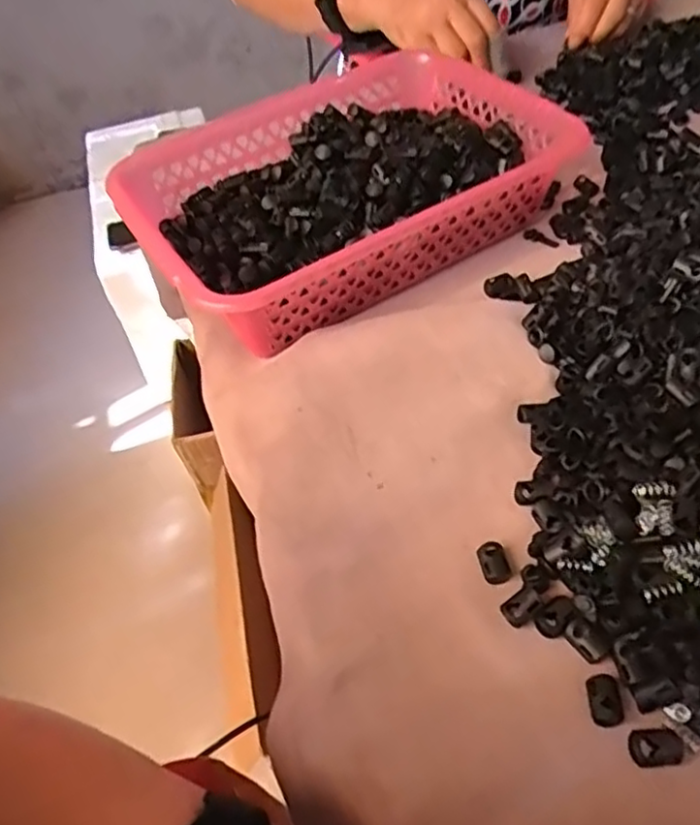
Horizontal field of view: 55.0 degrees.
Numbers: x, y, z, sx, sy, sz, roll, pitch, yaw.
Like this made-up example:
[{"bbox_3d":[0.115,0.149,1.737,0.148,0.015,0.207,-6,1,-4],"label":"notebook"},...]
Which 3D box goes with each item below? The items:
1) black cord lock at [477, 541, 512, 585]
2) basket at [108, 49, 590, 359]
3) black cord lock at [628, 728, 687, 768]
[{"bbox_3d":[0.074,0.077,0.343,0.015,0.007,0.021,-14,50,-4],"label":"black cord lock"},{"bbox_3d":[-0.004,-0.170,0.500,0.302,0.064,0.213,-30,53,-17],"label":"basket"},{"bbox_3d":[0.129,0.140,0.282,0.021,0.007,0.015,-6,50,2],"label":"black cord lock"}]

